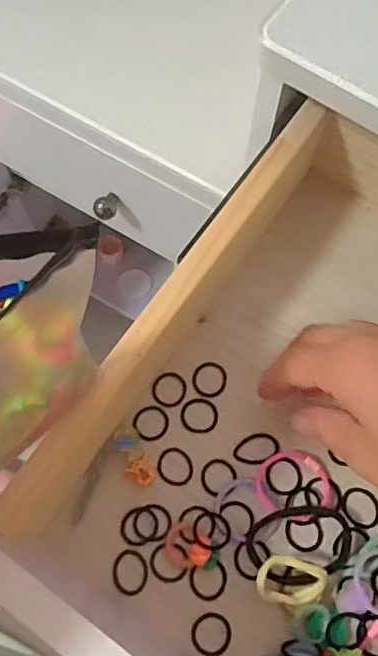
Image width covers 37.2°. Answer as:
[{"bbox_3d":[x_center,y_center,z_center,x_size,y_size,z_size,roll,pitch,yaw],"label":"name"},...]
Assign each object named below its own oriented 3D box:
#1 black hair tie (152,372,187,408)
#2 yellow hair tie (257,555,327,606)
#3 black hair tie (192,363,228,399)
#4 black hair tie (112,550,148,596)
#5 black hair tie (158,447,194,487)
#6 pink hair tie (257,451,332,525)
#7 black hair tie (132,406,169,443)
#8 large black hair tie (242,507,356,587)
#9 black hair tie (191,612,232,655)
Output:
[{"bbox_3d":[-0.011,0.036,0.330,0.020,0.004,0.021,-1,71,2],"label":"black hair tie"},{"bbox_3d":[0.053,0.131,0.291,0.033,0.013,0.022,10,71,5],"label":"yellow hair tie"},{"bbox_3d":[0.012,0.030,0.332,0.020,0.004,0.021,-1,71,2],"label":"black hair tie"},{"bbox_3d":[-0.031,0.131,0.299,0.019,0.004,0.022,15,72,7],"label":"black hair tie"},{"bbox_3d":[-0.008,0.078,0.315,0.019,0.004,0.021,-28,72,-8],"label":"black hair tie"},{"bbox_3d":[0.059,0.087,0.310,0.040,0.008,0.034,28,72,12],"label":"pink hair tie"},{"bbox_3d":[-0.022,0.055,0.324,0.020,0.004,0.021,15,72,7],"label":"black hair tie"},{"bbox_3d":[0.059,0.115,0.298,0.056,0.011,0.039,-14,71,-3],"label":"large black hair tie"},{"bbox_3d":[0.012,0.159,0.290,0.021,0.004,0.020,-1,71,2],"label":"black hair tie"}]

